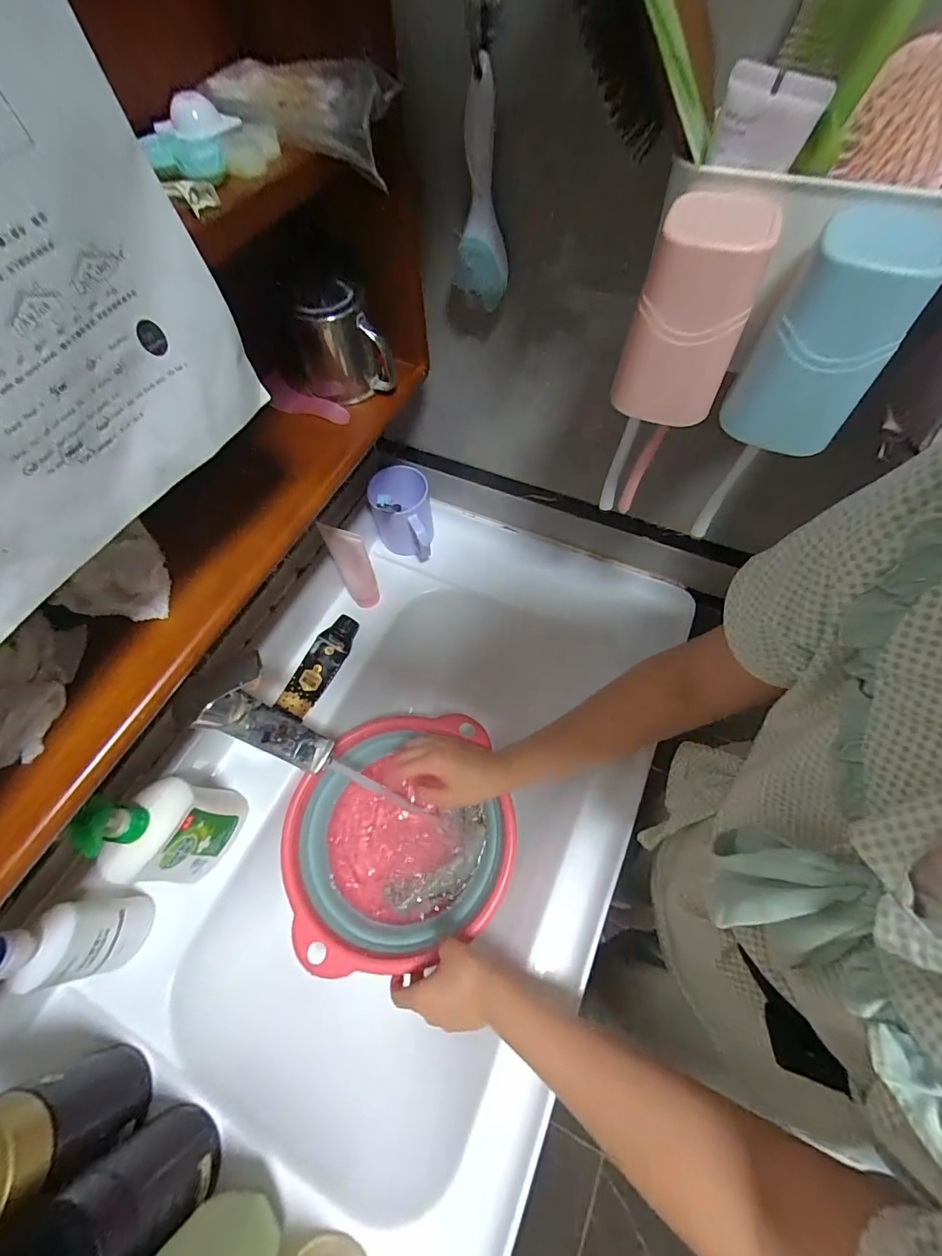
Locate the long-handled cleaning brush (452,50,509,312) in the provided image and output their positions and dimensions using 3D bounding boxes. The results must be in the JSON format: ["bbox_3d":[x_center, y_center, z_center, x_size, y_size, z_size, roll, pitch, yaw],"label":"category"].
[{"bbox_3d":[0.008,-0.328,0.350,0.043,0.134,0.021,2,62,3],"label":"long-handled cleaning brush"}]

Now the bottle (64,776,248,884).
[{"bbox_3d":[-0.290,0.196,0.434,0.050,0.164,0.095,16,63,10],"label":"bottle"}]

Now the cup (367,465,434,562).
[{"bbox_3d":[-0.095,-0.155,0.646,0.083,0.107,0.109,-16,63,-7],"label":"cup"}]

